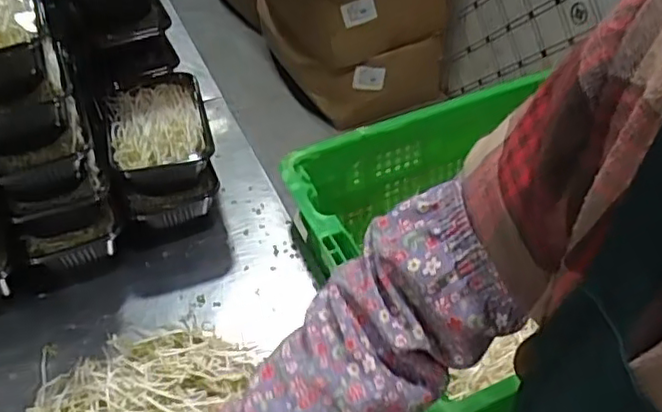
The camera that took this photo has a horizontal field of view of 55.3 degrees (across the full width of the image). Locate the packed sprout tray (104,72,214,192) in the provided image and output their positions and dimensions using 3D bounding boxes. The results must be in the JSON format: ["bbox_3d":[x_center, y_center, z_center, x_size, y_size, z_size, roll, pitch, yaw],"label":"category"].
[{"bbox_3d":[-0.214,-0.091,0.793,0.119,0.057,0.182,-13,47,-10],"label":"packed sprout tray"}]

